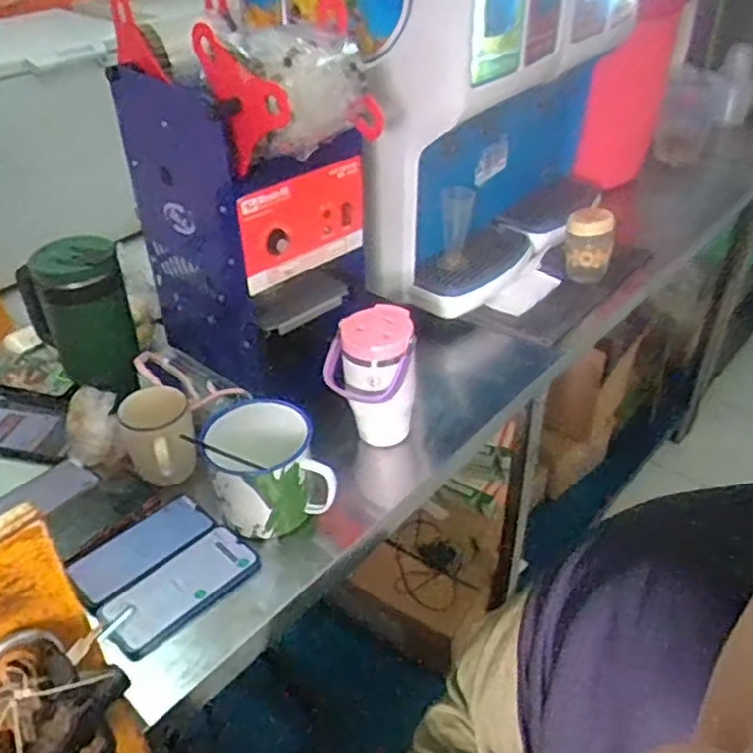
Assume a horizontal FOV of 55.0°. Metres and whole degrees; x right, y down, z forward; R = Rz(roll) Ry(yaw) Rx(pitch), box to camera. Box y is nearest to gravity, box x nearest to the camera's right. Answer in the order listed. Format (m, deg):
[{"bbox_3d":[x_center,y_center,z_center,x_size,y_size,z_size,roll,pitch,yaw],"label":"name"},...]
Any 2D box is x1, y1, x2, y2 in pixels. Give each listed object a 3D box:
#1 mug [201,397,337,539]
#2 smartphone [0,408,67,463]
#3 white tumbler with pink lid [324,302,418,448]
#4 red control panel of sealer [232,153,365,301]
[{"bbox_3d":[-0.131,0.108,0.857,0.128,0.111,0.121,-17,41,-18],"label":"mug"},{"bbox_3d":[-0.489,0.075,0.993,0.154,0.016,0.077,6,55,8],"label":"smartphone"},{"bbox_3d":[-0.009,0.004,0.937,0.112,0.167,0.076,-9,39,-9],"label":"white tumbler with pink lid"},{"bbox_3d":[-0.087,-0.194,0.909,0.190,0.128,0.021,-29,46,-30],"label":"red control panel of sealer"}]

